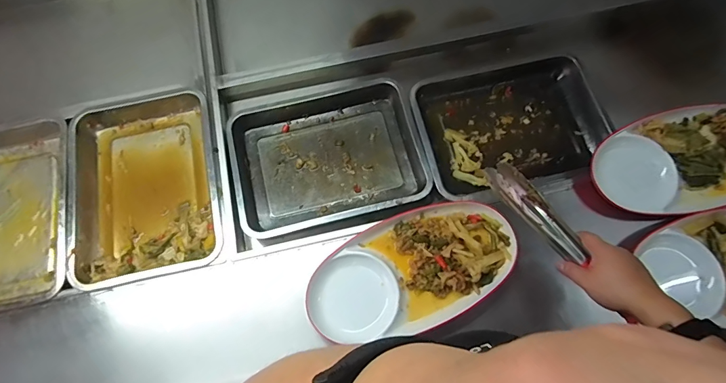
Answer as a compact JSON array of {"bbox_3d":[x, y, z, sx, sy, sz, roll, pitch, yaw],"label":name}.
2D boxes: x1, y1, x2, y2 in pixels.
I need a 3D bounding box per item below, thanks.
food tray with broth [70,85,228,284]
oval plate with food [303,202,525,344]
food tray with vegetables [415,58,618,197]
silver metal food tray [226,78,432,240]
[{"bbox_3d":[-0.399,-0.017,0.756,0.270,0.056,0.341,-14,72,-2],"label":"food tray with broth"},{"bbox_3d":[0.079,0.131,0.672,0.338,0.060,0.177,-24,67,-9],"label":"oval plate with food"},{"bbox_3d":[0.281,-0.135,0.804,0.350,0.058,0.249,-11,72,-1],"label":"food tray with vegetables"},{"bbox_3d":[-0.069,-0.066,0.786,0.343,0.064,0.270,-15,72,-2],"label":"silver metal food tray"}]

